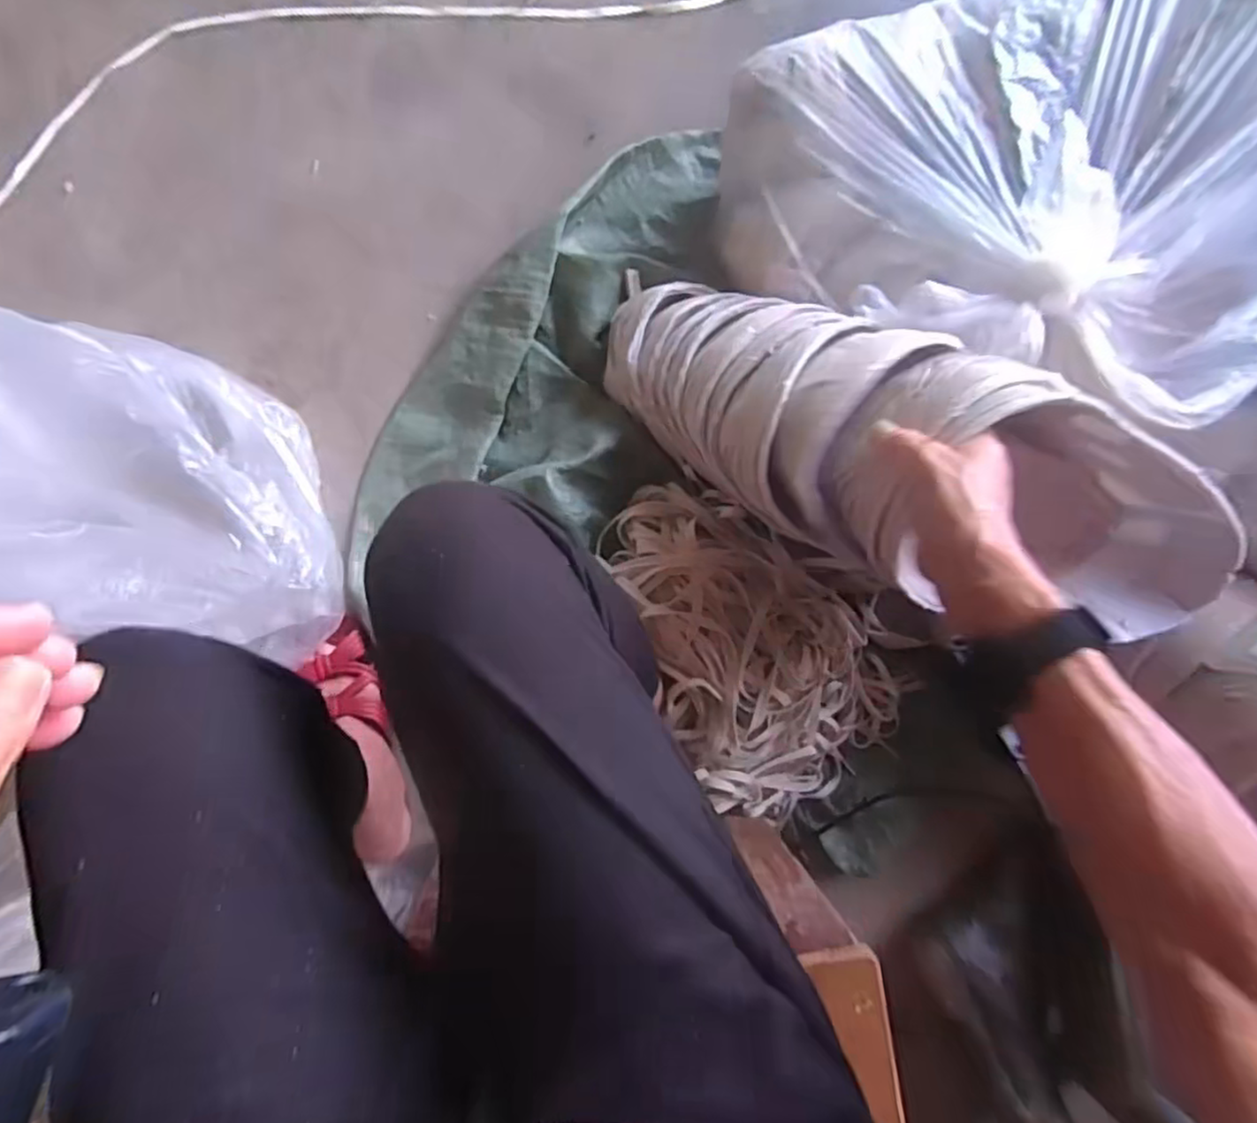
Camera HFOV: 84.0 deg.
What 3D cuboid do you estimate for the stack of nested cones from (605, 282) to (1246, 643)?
[{"bbox_3d":[0.162,-0.097,0.507,0.477,0.154,0.169,27,86,27],"label":"stack of nested cones"}]

